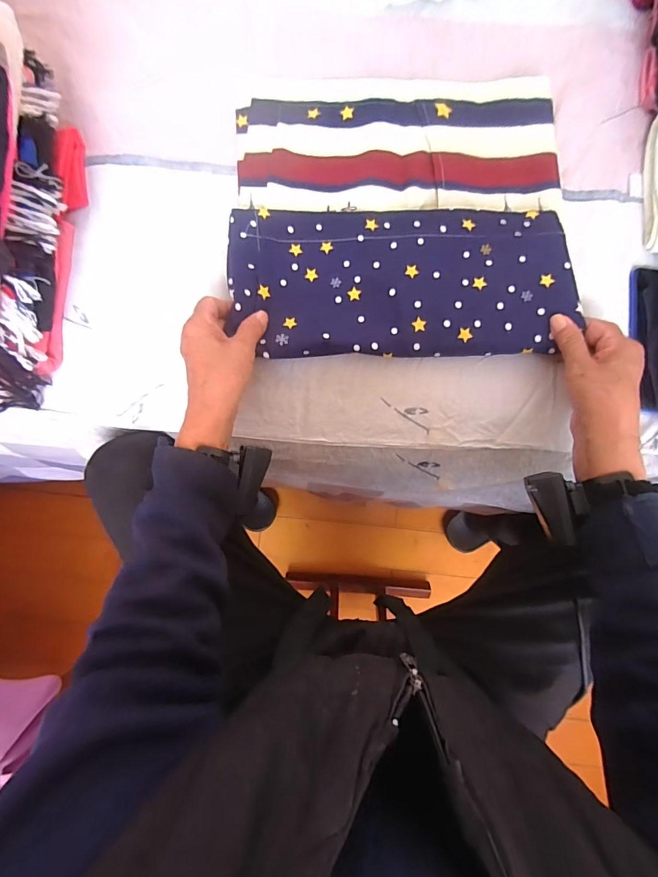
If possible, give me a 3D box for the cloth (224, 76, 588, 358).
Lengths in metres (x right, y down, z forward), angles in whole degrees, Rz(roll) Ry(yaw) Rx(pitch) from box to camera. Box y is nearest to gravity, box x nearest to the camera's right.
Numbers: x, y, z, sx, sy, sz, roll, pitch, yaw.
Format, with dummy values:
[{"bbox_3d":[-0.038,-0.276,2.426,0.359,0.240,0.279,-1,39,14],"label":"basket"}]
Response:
[{"bbox_3d":[0.074,-0.250,0.450,0.365,0.043,0.327,-1,84,0],"label":"cloth"}]

